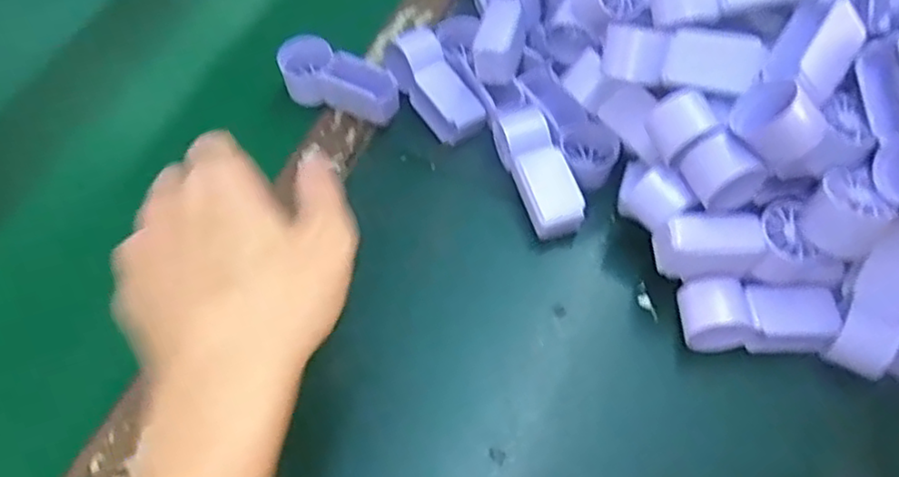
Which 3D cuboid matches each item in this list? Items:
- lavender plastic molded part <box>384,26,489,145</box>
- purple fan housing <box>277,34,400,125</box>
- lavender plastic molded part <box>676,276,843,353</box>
[{"bbox_3d":[-0.011,-0.113,0.518,0.039,0.036,0.091,-29,64,-14],"label":"lavender plastic molded part"},{"bbox_3d":[-0.082,-0.116,0.524,0.094,0.035,0.037,22,64,13],"label":"purple fan housing"},{"bbox_3d":[0.184,0.048,0.425,0.089,0.031,0.037,1,61,2],"label":"lavender plastic molded part"}]

